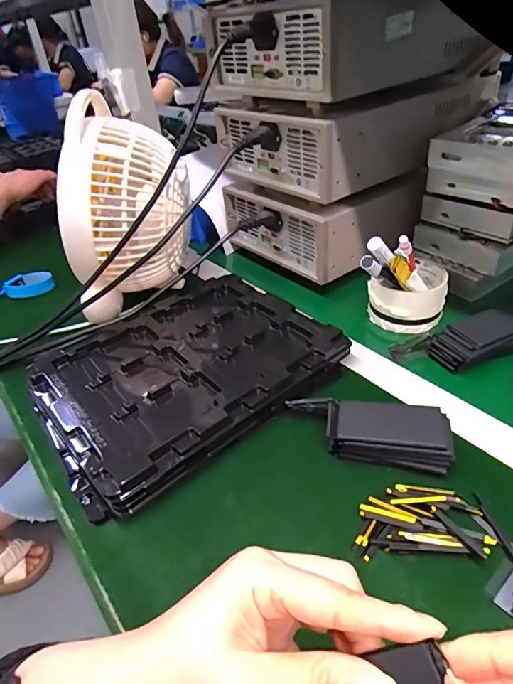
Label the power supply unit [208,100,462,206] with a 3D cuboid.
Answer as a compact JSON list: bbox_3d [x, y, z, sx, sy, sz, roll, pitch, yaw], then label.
[{"bbox_3d":[0.118,-0.291,0.604,0.292,0.093,0.208,-29,42,-26],"label":"power supply unit"}]

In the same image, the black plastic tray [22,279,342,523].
[{"bbox_3d":[-0.072,0.024,0.461,0.283,0.028,0.228,-26,42,-24],"label":"black plastic tray"}]

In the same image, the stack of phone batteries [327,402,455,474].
[{"bbox_3d":[0.111,0.077,0.374,0.098,0.026,0.049,5,39,14],"label":"stack of phone batteries"}]

